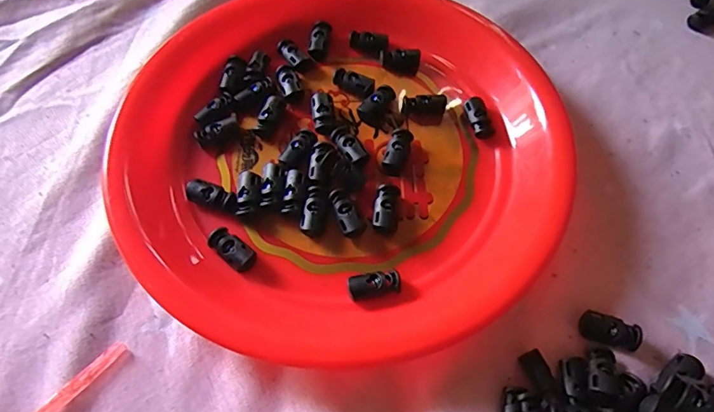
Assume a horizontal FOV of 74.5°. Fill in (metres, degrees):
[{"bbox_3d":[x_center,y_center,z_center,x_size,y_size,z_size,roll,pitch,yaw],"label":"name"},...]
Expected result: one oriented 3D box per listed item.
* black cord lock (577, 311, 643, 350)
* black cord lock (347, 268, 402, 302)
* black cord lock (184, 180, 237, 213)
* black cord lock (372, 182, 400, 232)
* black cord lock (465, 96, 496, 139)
[{"bbox_3d":[0.129,0.064,0.240,0.027,0.010,0.013,13,63,7],"label":"black cord lock"},{"bbox_3d":[0.009,0.042,0.247,0.027,0.008,0.012,-12,62,-6],"label":"black cord lock"},{"bbox_3d":[-0.082,-0.006,0.268,0.031,0.007,0.012,19,63,10],"label":"black cord lock"},{"bbox_3d":[0.017,0.001,0.266,0.013,0.011,0.027,11,62,6],"label":"black cord lock"},{"bbox_3d":[0.077,-0.056,0.298,0.014,0.009,0.028,-13,62,-7],"label":"black cord lock"}]

